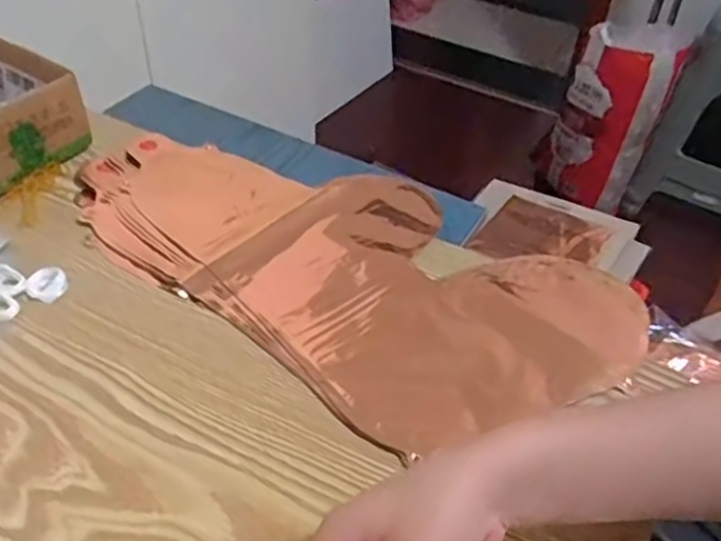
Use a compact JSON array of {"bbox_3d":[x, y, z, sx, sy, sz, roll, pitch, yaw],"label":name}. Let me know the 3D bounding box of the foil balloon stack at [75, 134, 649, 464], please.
[{"bbox_3d":[-0.023,-0.015,0.519,0.431,0.022,0.216,26,48,22],"label":"foil balloon stack"}]

